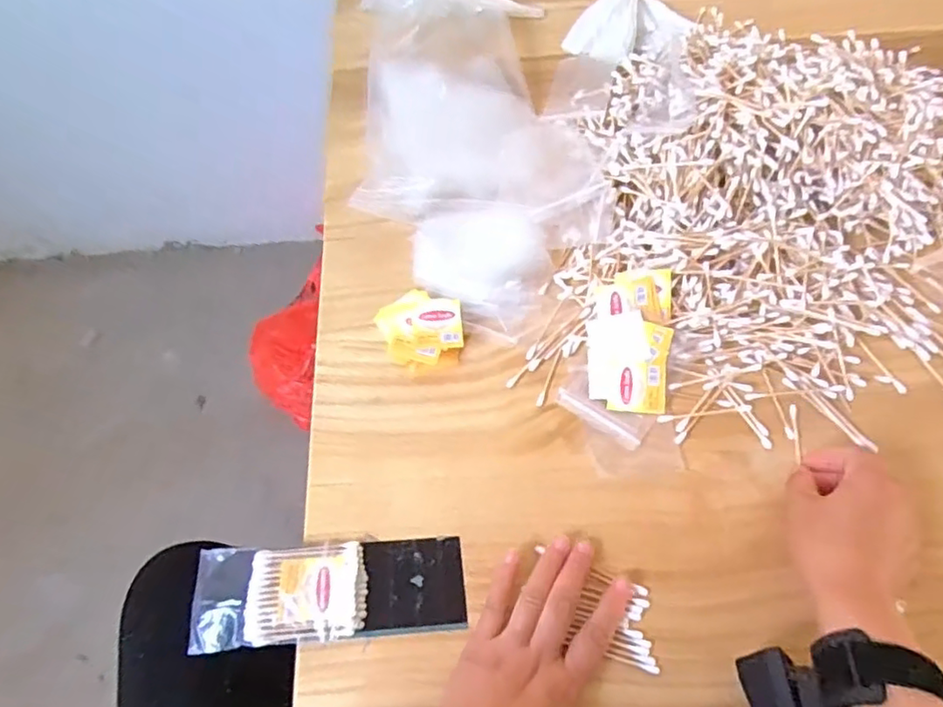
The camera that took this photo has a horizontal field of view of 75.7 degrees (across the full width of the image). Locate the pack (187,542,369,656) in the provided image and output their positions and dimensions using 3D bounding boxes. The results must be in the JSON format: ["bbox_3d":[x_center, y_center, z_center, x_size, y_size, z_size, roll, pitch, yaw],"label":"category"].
[{"bbox_3d":[-0.129,0.161,0.406,0.113,0.013,0.062,-5,64,2],"label":"pack"}]

